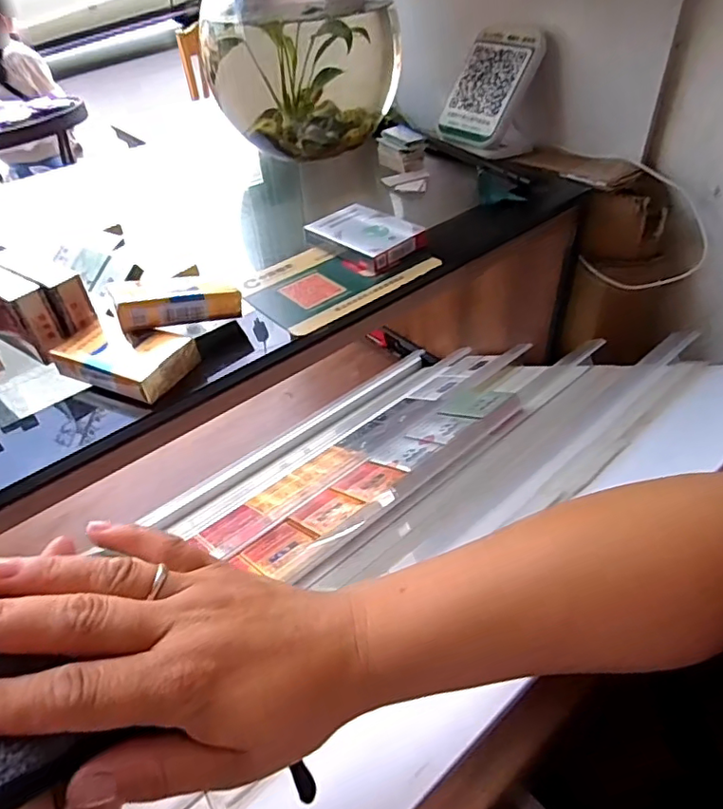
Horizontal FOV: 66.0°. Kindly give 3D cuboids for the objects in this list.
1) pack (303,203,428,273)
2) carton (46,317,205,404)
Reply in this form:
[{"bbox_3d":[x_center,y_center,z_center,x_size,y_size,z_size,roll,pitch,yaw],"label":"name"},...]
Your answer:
[{"bbox_3d":[0.002,-0.154,0.507,0.072,0.021,0.088,-34,49,-29],"label":"pack"},{"bbox_3d":[-0.166,-0.032,0.382,0.088,0.019,0.061,16,45,21],"label":"carton"}]

